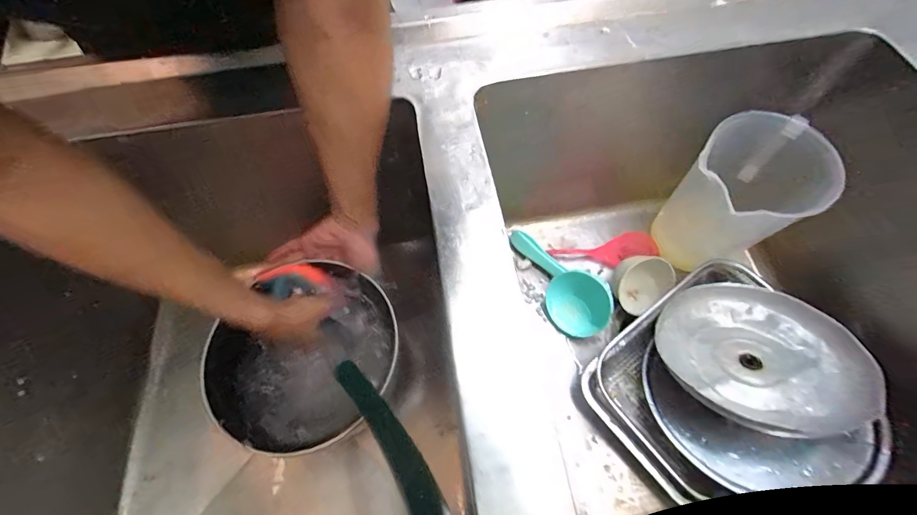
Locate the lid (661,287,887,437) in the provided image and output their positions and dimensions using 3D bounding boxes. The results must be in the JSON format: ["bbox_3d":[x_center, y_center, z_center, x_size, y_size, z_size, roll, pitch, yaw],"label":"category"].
[{"bbox_3d":[0.375,0.115,0.494,0.197,0.041,0.215,-11,42,10],"label":"lid"}]

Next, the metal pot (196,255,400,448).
[{"bbox_3d":[-0.192,0.125,0.501,0.224,0.104,0.195,-38,67,-16],"label":"metal pot"}]

